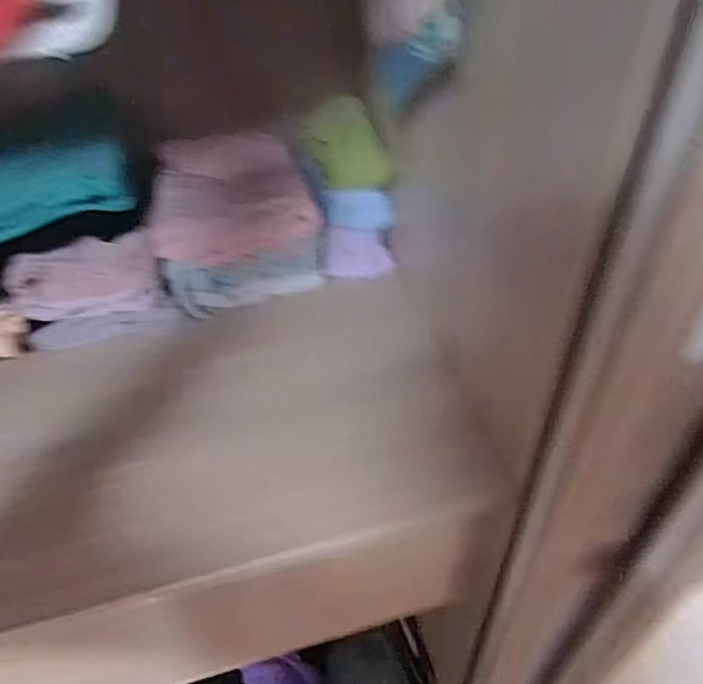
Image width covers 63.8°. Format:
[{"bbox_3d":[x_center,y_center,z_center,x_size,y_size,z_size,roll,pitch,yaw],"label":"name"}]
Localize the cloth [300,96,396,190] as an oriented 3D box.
[{"bbox_3d":[-0.004,-0.212,0.609,0.095,0.075,0.057,-5,45,-1],"label":"cloth"}]

